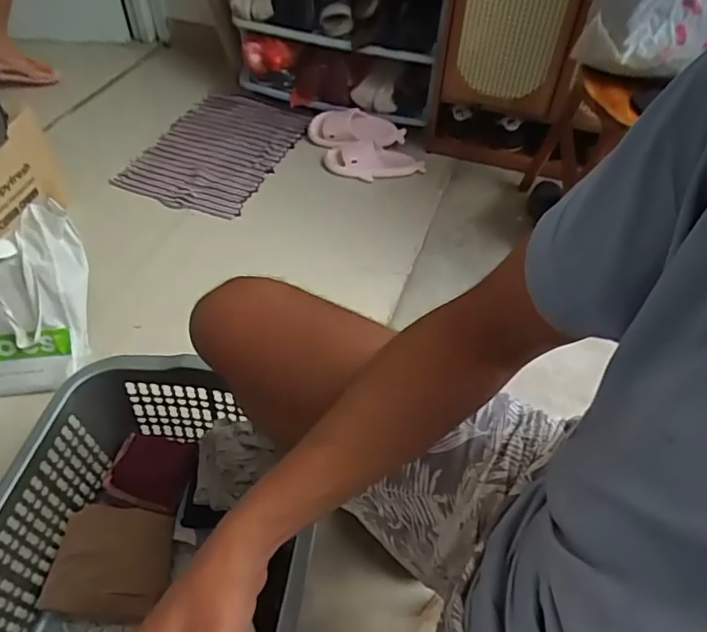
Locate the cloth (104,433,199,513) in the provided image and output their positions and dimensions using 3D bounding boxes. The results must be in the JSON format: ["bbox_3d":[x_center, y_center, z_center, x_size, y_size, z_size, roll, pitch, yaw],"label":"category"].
[{"bbox_3d":[-0.330,0.251,0.897,0.125,0.027,0.118,10,50,6],"label":"cloth"}]

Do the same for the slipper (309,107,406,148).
[{"bbox_3d":[0.010,-0.514,1.517,0.257,0.069,0.120,-2,50,-3],"label":"slipper"}]

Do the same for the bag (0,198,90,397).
[{"bbox_3d":[-0.594,-0.012,0.950,0.237,0.338,0.086,-5,25,-26],"label":"bag"}]

